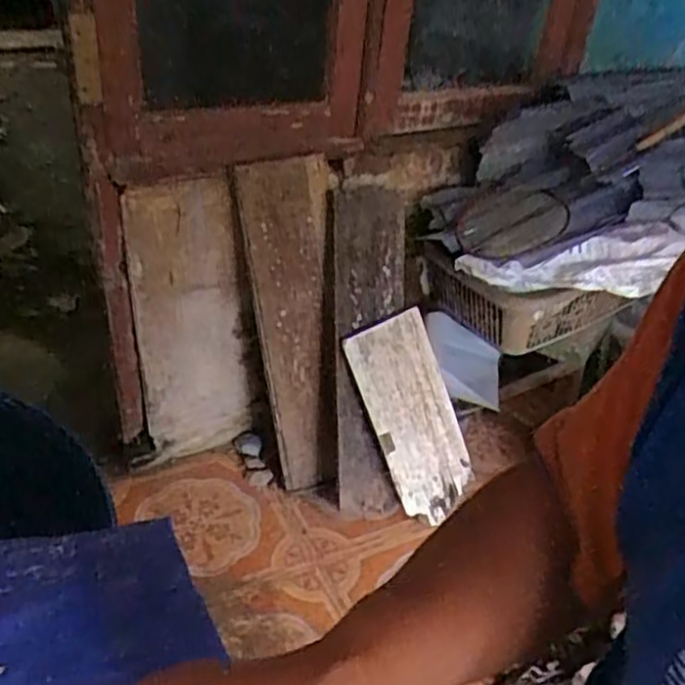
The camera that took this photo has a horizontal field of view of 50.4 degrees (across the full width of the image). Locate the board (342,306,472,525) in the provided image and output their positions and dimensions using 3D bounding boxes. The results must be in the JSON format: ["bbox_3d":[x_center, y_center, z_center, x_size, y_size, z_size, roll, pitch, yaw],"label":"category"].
[{"bbox_3d":[0.158,0.168,1.596,0.185,0.468,0.023,-27,19,-16],"label":"board"}]

